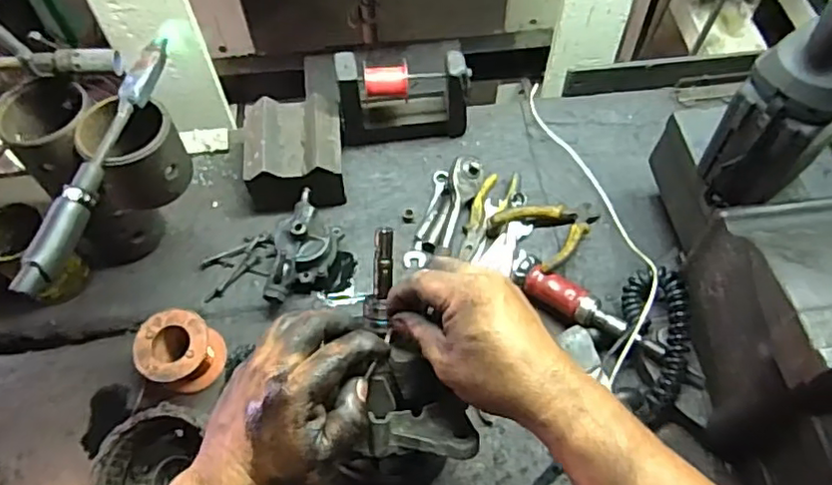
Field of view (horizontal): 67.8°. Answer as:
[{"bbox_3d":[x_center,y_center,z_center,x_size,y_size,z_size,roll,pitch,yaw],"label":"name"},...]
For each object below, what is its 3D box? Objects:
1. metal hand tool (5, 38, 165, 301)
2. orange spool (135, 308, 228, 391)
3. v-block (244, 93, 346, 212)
[{"bbox_3d":[-0.288,-0.080,0.568,0.029,0.030,0.274,11,60,8],"label":"metal hand tool"},{"bbox_3d":[-0.261,0.123,0.692,0.079,0.069,0.074,-1,59,1],"label":"orange spool"},{"bbox_3d":[-0.155,-0.108,0.794,0.121,0.082,0.135,-4,59,-1],"label":"v-block"}]

